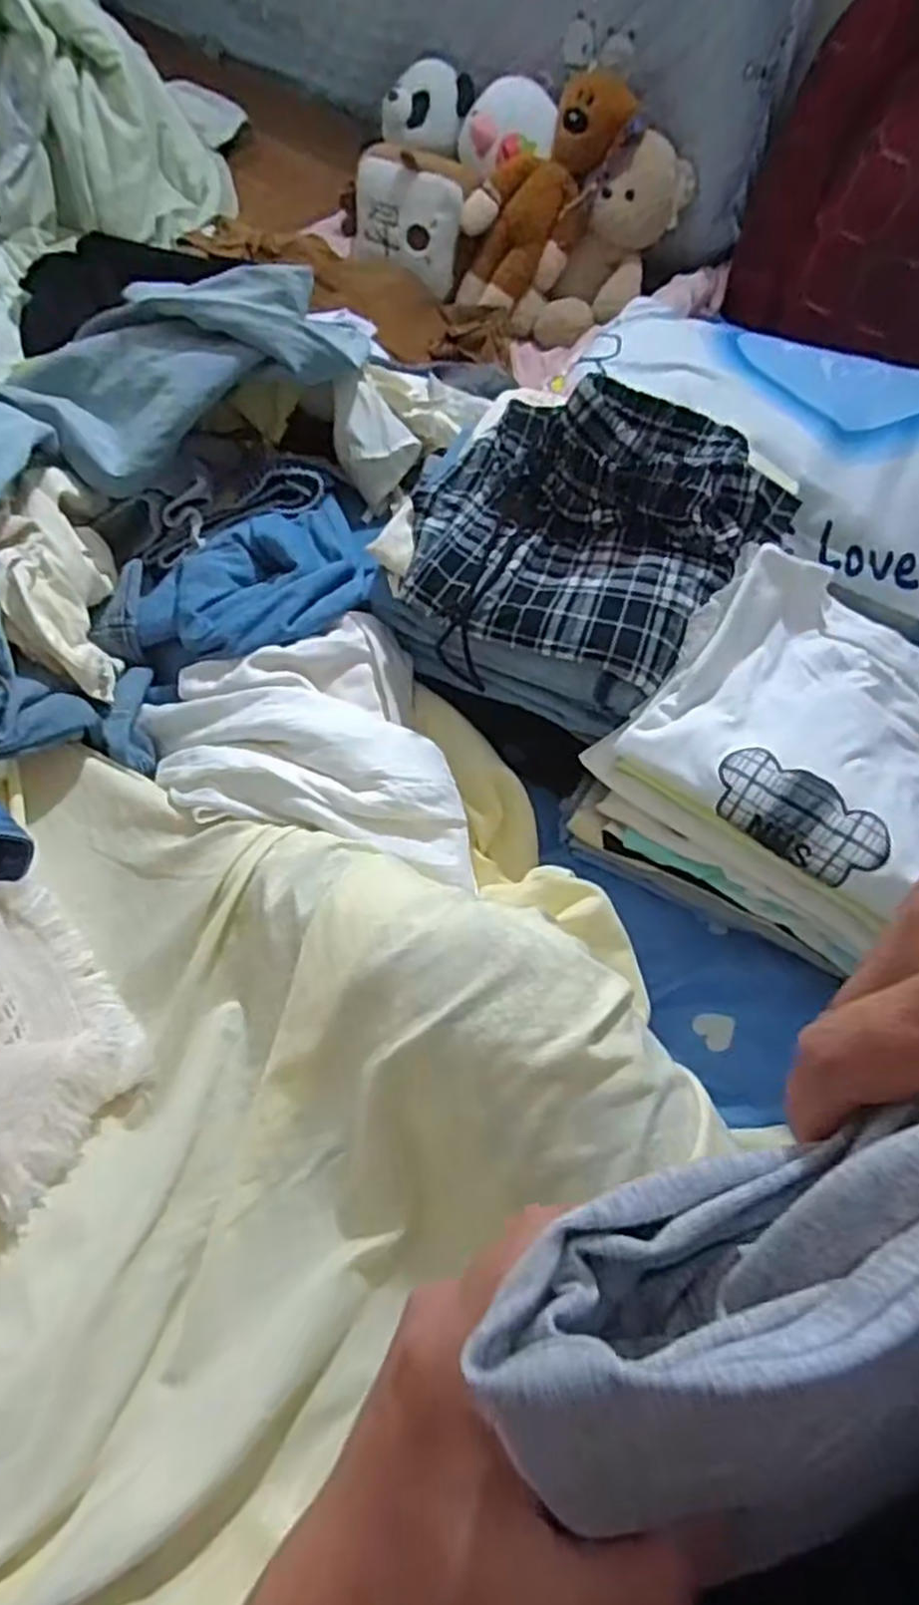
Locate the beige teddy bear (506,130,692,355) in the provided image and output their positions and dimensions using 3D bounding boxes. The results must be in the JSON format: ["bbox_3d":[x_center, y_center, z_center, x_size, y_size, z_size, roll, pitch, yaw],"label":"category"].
[{"bbox_3d":[0.194,-0.743,1.062,0.127,0.272,0.113,37,26,-14],"label":"beige teddy bear"}]

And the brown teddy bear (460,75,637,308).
[{"bbox_3d":[0.102,-0.790,1.020,0.102,0.296,0.105,5,49,-47],"label":"brown teddy bear"}]

